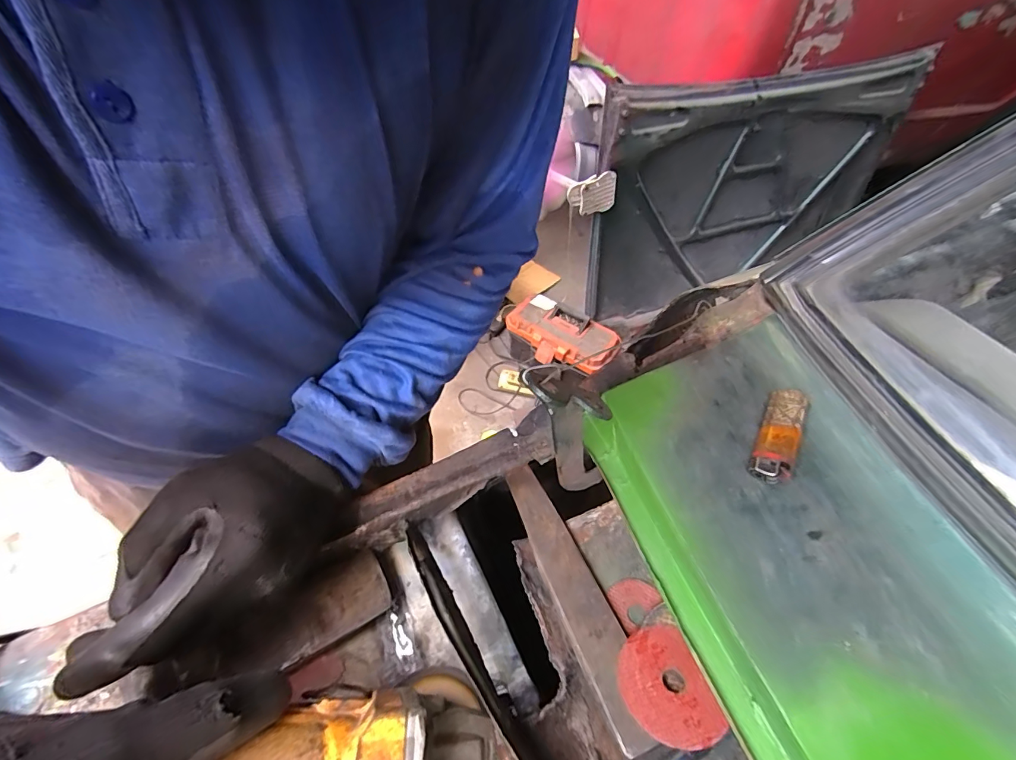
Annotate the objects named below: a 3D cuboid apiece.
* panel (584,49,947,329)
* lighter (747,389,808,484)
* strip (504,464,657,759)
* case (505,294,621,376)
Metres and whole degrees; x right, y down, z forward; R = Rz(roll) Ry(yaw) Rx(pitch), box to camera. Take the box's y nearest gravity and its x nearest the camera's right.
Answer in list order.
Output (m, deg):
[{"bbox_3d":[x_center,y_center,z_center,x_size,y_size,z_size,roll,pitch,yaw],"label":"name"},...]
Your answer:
[{"bbox_3d":[0.736,-0.592,1.460,1.052,0.723,0.095,-10,44,-3],"label":"panel"},{"bbox_3d":[0.188,0.038,0.305,0.023,0.018,0.077,25,55,16],"label":"lighter"},{"bbox_3d":[0.055,0.176,0.383,0.041,0.011,0.235,-15,51,-18],"label":"strip"},{"bbox_3d":[0.181,-0.159,1.520,0.358,0.078,0.213,29,56,18],"label":"case"}]

